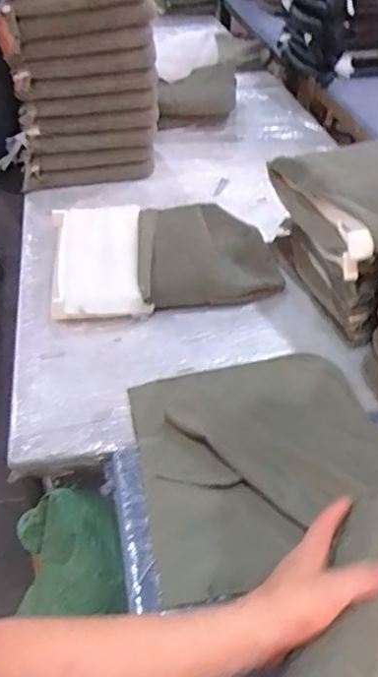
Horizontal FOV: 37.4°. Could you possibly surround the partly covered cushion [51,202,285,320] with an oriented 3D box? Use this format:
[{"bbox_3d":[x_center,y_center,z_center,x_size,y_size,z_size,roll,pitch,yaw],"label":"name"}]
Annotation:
[{"bbox_3d":[-0.075,-0.252,1.533,0.594,0.105,0.476,-8,43,-9],"label":"partly covered cushion"}]

